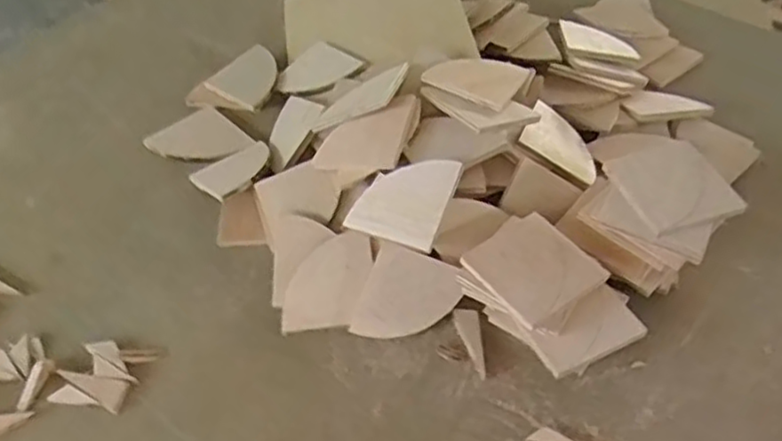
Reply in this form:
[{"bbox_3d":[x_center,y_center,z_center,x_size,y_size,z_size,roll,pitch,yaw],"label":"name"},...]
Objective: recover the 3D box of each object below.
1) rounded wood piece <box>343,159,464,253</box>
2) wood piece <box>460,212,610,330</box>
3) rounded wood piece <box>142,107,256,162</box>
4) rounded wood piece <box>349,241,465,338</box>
[{"bbox_3d":[0.013,-0.023,0.739,0.104,0.012,0.093,14,77,30],"label":"rounded wood piece"},{"bbox_3d":[0.140,0.044,0.687,0.103,0.012,0.104,-36,66,-22],"label":"wood piece"},{"bbox_3d":[-0.239,-0.101,0.891,0.103,0.011,0.098,34,55,25],"label":"rounded wood piece"},{"bbox_3d":[0.018,0.077,0.721,0.095,0.010,0.094,14,72,7],"label":"rounded wood piece"}]

